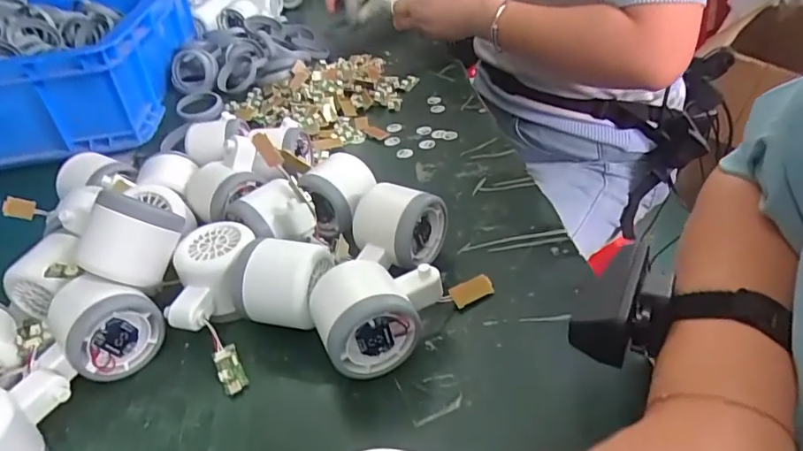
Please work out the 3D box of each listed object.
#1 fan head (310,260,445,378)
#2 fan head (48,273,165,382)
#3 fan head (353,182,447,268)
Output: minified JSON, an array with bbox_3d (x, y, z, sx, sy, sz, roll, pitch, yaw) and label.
[{"bbox_3d":[-0.013,0.056,0.353,0.086,0.058,0.055,-21,37,-18],"label":"fan head"},{"bbox_3d":[-0.200,0.068,0.371,0.059,0.062,0.049,-34,43,-32],"label":"fan head"},{"bbox_3d":[-0.003,-0.001,0.421,0.053,0.050,0.055,17,42,30],"label":"fan head"}]

